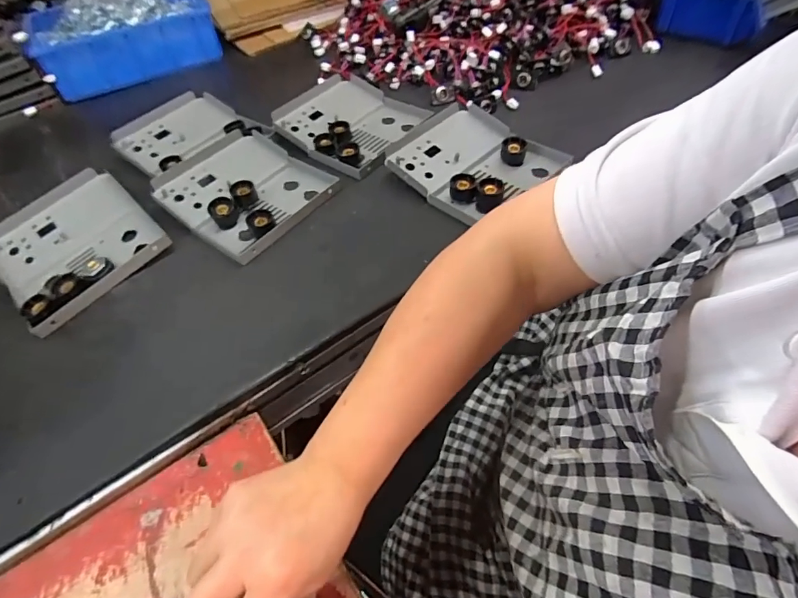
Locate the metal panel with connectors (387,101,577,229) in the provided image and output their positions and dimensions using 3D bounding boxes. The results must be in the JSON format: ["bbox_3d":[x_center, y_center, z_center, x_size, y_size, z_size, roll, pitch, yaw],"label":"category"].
[{"bbox_3d":[0.087,-0.172,0.524,0.169,0.026,0.151,-36,57,-21],"label":"metal panel with connectors"}]

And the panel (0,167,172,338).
[{"bbox_3d":[-0.367,-0.067,0.489,0.188,0.032,0.154,36,63,28],"label":"panel"}]

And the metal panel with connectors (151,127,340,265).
[{"bbox_3d":[-0.191,-0.137,0.531,0.195,0.028,0.159,31,61,26],"label":"metal panel with connectors"}]

